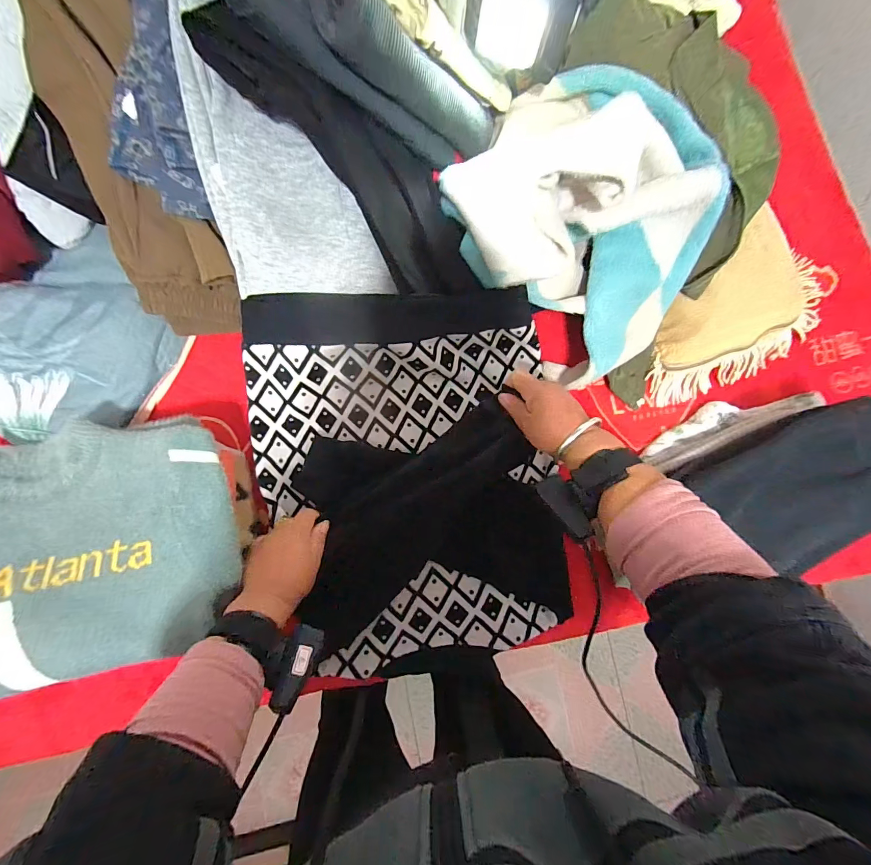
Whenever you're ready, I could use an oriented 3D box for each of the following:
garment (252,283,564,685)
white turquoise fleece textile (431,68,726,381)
[{"bbox_3d":[-0.028,0.057,0.505,0.376,0.089,0.463,-9,84,-5],"label":"garment"},{"bbox_3d":[0.191,-0.260,0.474,0.279,0.151,0.316,-41,88,-8],"label":"white turquoise fleece textile"}]

